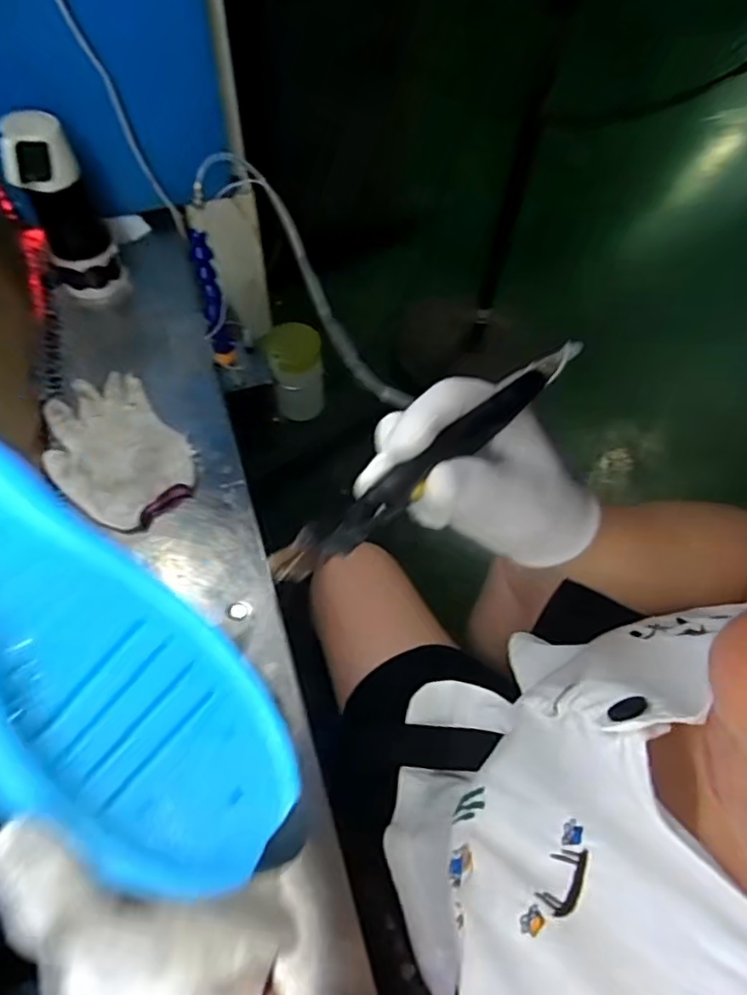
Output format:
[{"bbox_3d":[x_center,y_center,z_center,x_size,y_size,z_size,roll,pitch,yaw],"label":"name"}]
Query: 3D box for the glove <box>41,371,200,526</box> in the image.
[{"bbox_3d":[-0.285,-0.053,0.694,0.133,0.018,0.192,-37,69,-20],"label":"glove"}]

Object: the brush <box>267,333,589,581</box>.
[{"bbox_3d":[0.030,-0.021,0.263,0.173,0.011,0.016,-38,69,-17],"label":"brush"}]

